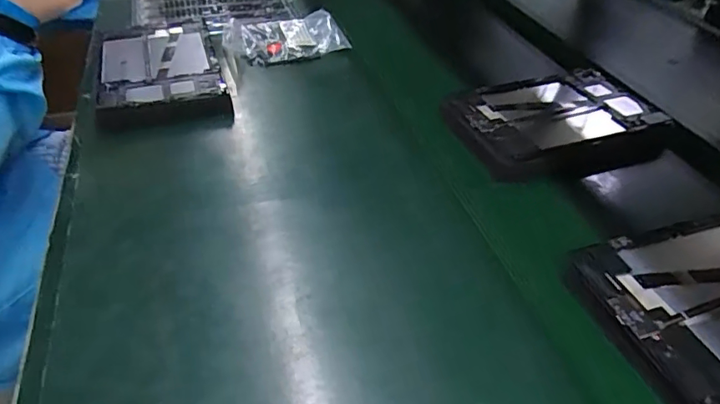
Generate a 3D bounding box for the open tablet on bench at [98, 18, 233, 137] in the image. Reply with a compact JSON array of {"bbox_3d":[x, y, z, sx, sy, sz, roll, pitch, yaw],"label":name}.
[{"bbox_3d":[-0.269,-0.183,0.679,0.152,0.032,0.248,-11,44,-16],"label":"open tablet on bench"}]

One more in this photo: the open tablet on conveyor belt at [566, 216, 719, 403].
[{"bbox_3d":[0.300,0.071,0.406,0.238,0.013,0.149,-13,43,-14],"label":"open tablet on conveyor belt"}]

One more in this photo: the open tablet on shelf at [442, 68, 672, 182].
[{"bbox_3d":[0.229,-0.104,0.606,0.251,0.020,0.173,-8,43,-13],"label":"open tablet on shelf"}]

